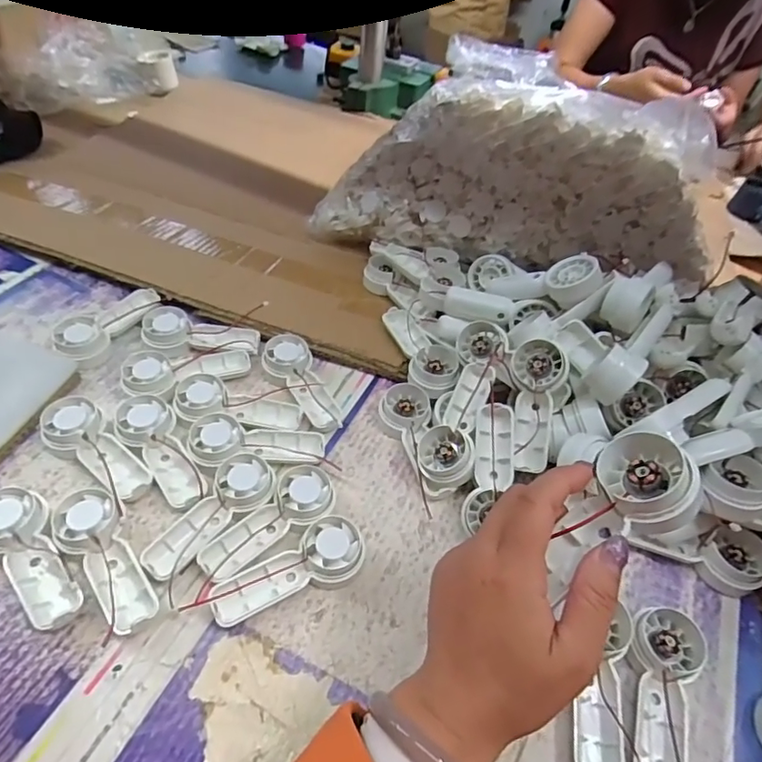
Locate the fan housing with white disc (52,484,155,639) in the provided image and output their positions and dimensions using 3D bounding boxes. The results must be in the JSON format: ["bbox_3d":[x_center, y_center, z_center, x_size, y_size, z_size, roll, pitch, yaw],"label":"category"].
[{"bbox_3d":[-0.192,0.123,0.362,0.039,0.024,0.104,-27,57,-29],"label":"fan housing with white disc"}]

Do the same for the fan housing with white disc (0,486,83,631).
[{"bbox_3d":[-0.239,0.118,0.358,0.107,0.025,0.044,37,53,23],"label":"fan housing with white disc"}]

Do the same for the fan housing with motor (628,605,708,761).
[{"bbox_3d":[0.188,0.207,0.337,0.047,0.021,0.121,13,48,3],"label":"fan housing with motor"}]

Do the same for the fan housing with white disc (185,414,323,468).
[{"bbox_3d":[-0.104,0.052,0.441,0.110,0.018,0.044,6,50,-17],"label":"fan housing with white disc"}]

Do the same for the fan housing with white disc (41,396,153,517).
[{"bbox_3d":[-0.226,0.057,0.415,0.115,0.023,0.041,37,53,23],"label":"fan housing with white disc"}]

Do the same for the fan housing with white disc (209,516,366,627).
[{"bbox_3d":[-0.065,0.133,0.372,0.107,0.020,0.043,-13,52,-20],"label":"fan housing with white disc"}]

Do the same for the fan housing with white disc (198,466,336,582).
[{"bbox_3d":[-0.085,0.103,0.391,0.108,0.016,0.044,-27,59,-25],"label":"fan housing with white disc"}]

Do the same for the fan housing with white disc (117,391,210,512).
[{"bbox_3d":[-0.177,0.055,0.421,0.042,0.017,0.109,-27,57,-29],"label":"fan housing with white disc"}]

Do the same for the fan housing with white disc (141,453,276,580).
[{"bbox_3d":[-0.130,0.097,0.393,0.109,0.016,0.043,-32,60,-31],"label":"fan housing with white disc"}]

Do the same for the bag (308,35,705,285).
[{"bbox_3d":[0.176,-0.272,0.643,0.436,0.131,0.293,17,48,7],"label":"bag"}]

